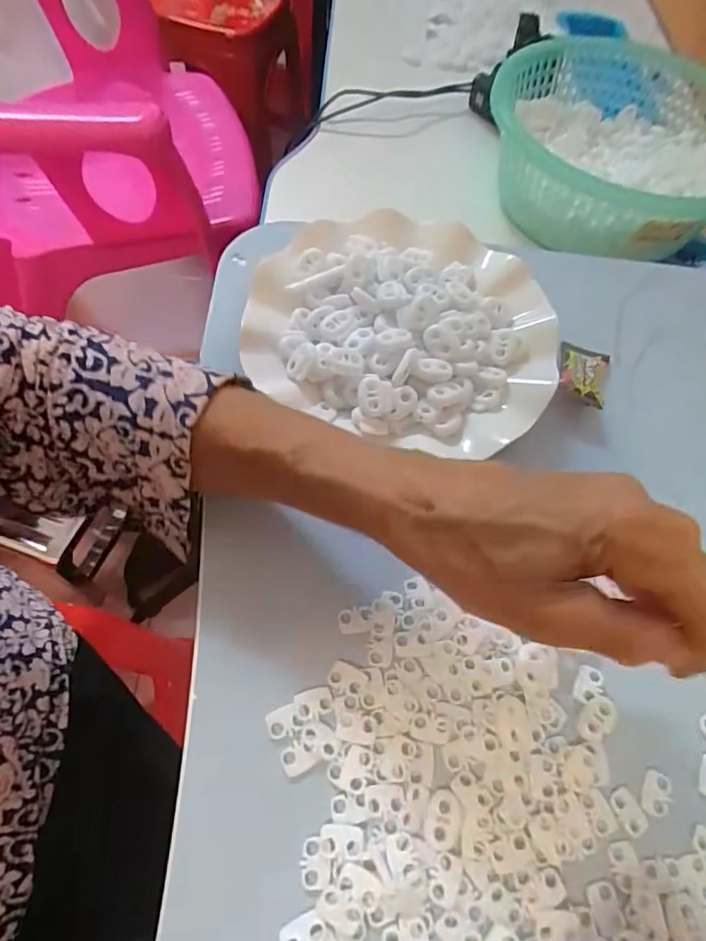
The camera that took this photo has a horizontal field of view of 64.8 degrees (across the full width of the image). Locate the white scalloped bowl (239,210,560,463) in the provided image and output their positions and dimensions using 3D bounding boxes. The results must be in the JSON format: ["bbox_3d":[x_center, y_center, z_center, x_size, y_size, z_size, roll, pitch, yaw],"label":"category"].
[{"bbox_3d":[0.032,-0.088,0.338,0.181,0.028,0.156,19,61,7],"label":"white scalloped bowl"}]

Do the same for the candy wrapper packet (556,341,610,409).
[{"bbox_3d":[0.143,-0.062,0.346,0.031,0.011,0.049,20,61,7],"label":"candy wrapper packet"}]

